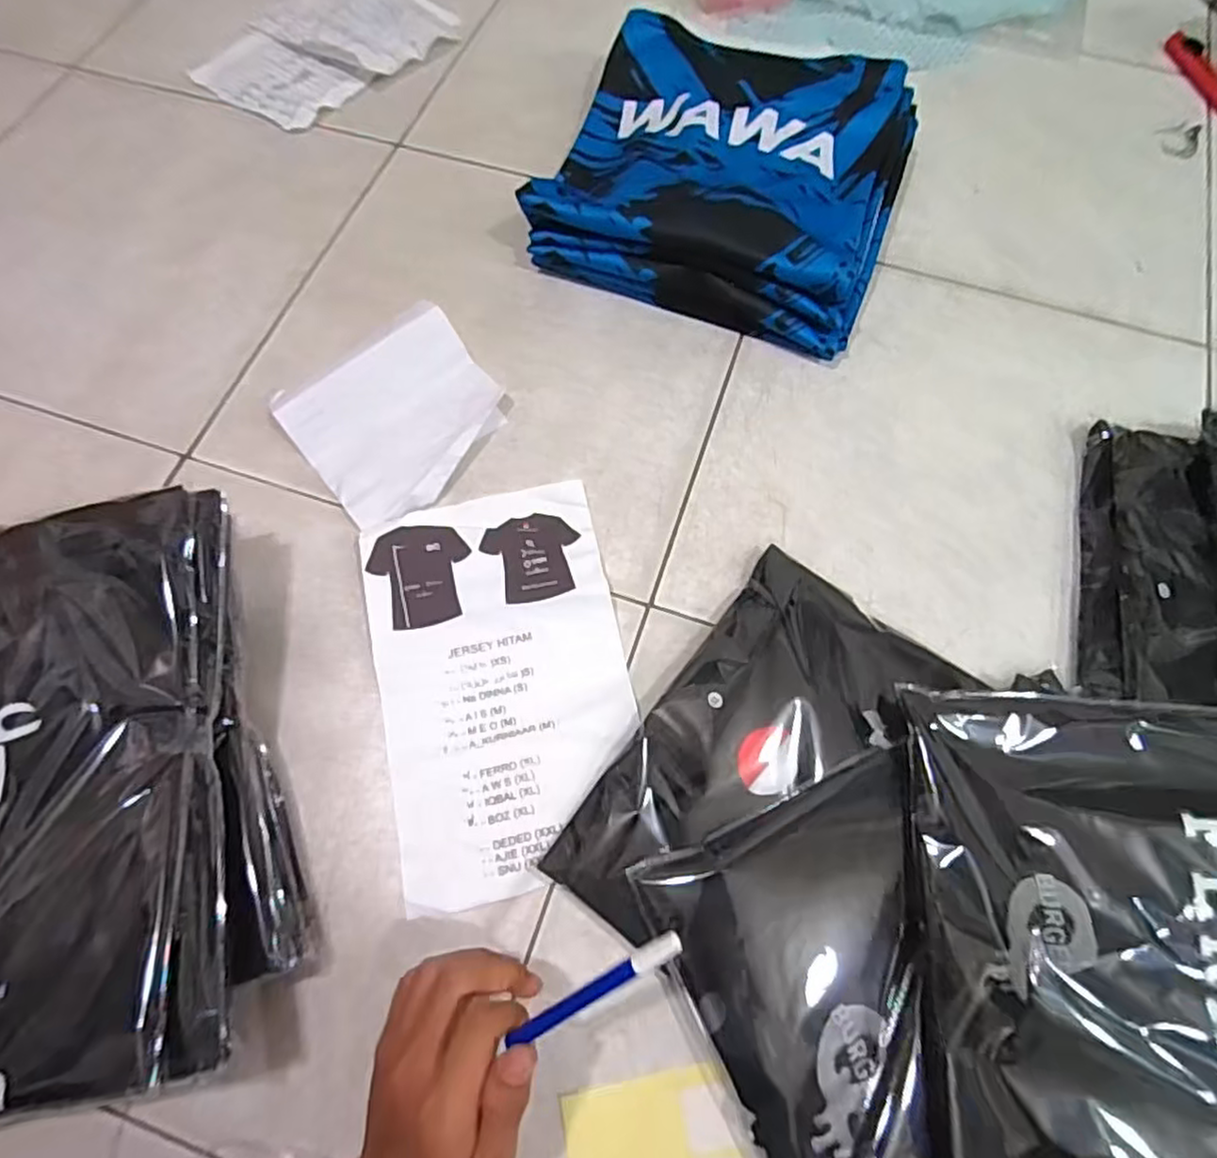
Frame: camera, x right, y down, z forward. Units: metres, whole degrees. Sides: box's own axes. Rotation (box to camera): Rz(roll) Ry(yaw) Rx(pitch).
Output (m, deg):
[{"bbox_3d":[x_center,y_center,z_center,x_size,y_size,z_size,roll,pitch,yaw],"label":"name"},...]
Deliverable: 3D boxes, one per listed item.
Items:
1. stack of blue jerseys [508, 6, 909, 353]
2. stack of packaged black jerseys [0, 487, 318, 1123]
[{"bbox_3d":[0.113,-0.385,0.637,0.308,0.080,0.313,20,70,8],"label":"stack of blue jerseys"},{"bbox_3d":[-0.366,0.133,0.419,0.307,0.100,0.327,-13,69,-5],"label":"stack of packaged black jerseys"}]

